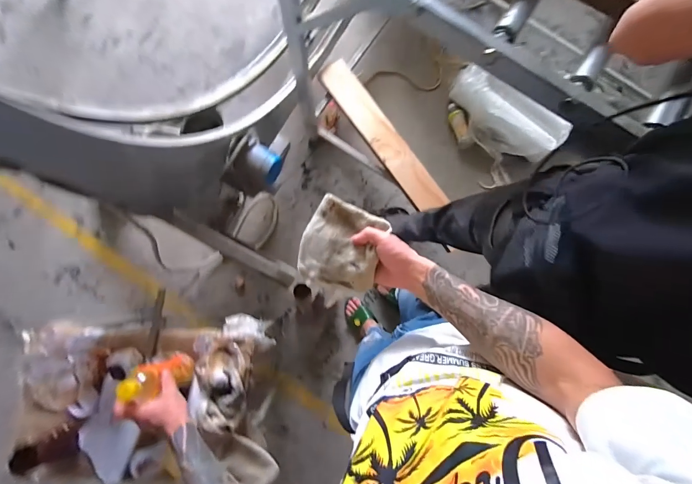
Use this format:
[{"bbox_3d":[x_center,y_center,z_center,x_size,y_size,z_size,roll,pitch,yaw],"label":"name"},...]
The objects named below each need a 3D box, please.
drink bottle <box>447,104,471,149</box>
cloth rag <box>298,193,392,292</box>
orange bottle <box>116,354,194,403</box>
[{"bbox_3d":[0.504,-0.517,1.444,0.057,0.061,0.192,-18,85,-4],"label":"drink bottle"},{"bbox_3d":[-0.008,0.014,0.530,0.126,0.040,0.146,24,95,8],"label":"cloth rag"},{"bbox_3d":[-0.351,0.255,0.624,0.048,0.167,0.058,8,83,12],"label":"orange bottle"}]

